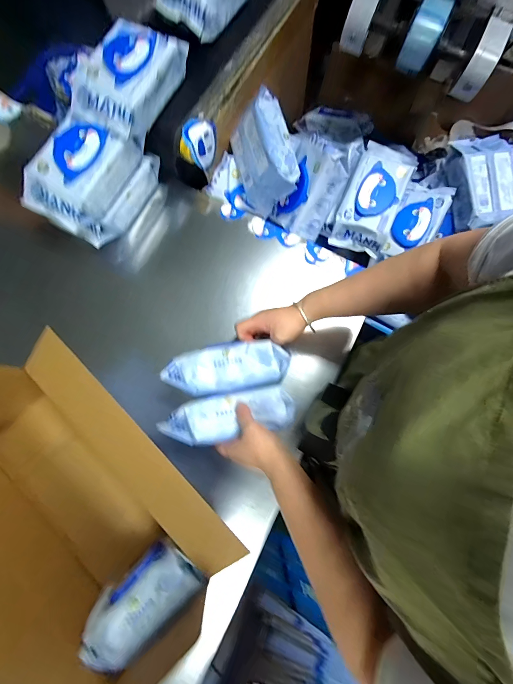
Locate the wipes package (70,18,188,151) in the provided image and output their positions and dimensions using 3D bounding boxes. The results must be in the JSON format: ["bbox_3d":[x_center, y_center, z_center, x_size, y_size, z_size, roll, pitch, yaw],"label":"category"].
[{"bbox_3d":[-0.224,-0.463,0.540,0.114,0.075,0.214,21,79,2],"label":"wipes package"}]

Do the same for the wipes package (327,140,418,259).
[{"bbox_3d":[0.237,-0.297,0.620,0.106,0.067,0.219,23,80,3],"label":"wipes package"}]

